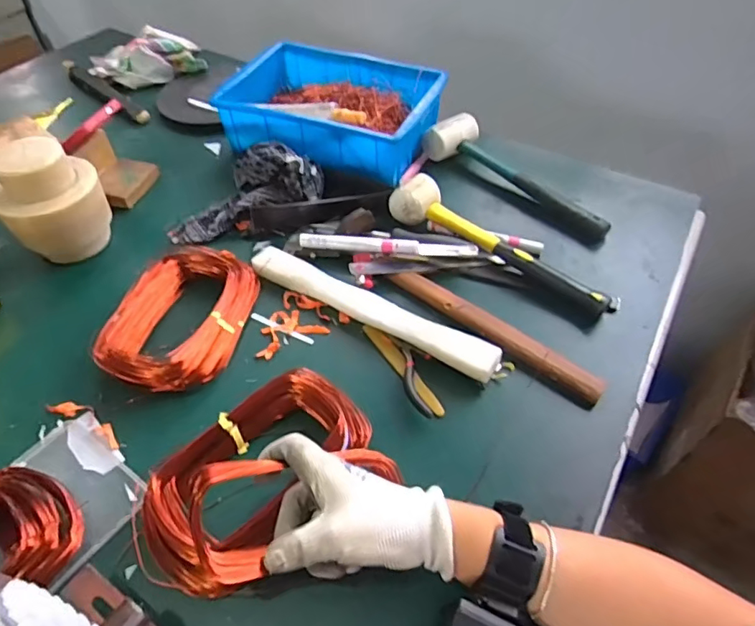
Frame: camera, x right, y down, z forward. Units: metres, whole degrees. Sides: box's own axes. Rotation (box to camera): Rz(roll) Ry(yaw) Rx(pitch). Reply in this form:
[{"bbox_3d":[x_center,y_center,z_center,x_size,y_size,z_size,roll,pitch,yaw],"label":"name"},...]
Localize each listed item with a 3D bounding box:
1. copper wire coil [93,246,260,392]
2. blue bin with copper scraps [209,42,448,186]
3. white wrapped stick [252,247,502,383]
[{"bbox_3d":[-0.201,0.002,0.549,0.118,0.045,0.170,15,51,13],"label":"copper wire coil"},{"bbox_3d":[-0.063,-0.302,0.777,0.294,0.085,0.210,18,52,16],"label":"blue bin with copper scraps"},{"bbox_3d":[-0.012,-0.003,0.554,0.294,0.036,0.031,25,54,20],"label":"white wrapped stick"}]

